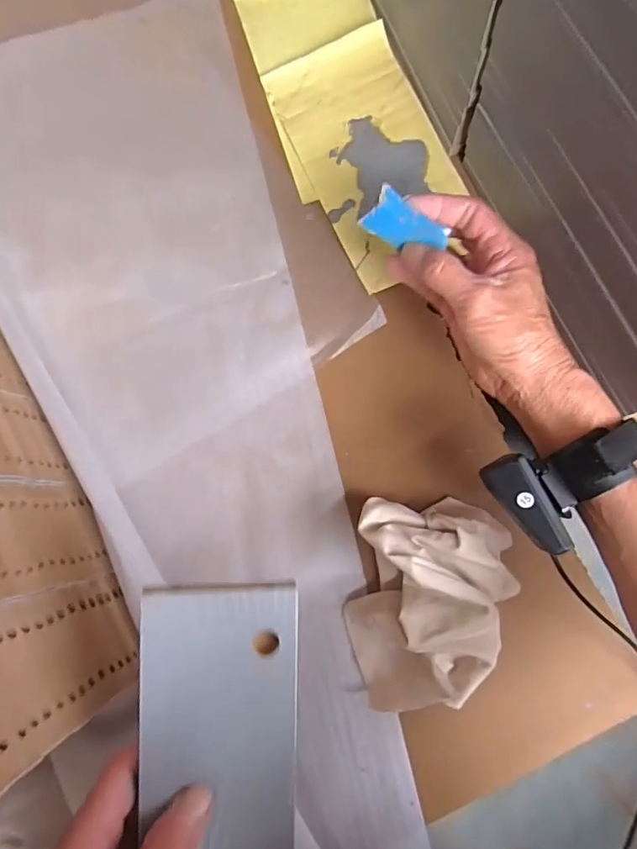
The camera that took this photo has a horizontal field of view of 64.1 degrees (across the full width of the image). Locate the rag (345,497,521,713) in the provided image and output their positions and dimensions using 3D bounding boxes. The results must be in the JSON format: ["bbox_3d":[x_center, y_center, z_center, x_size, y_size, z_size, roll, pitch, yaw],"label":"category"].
[{"bbox_3d":[0.086,0.140,0.387,0.121,0.064,0.162,8,82,6],"label":"rag"}]

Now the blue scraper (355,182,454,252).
[{"bbox_3d":[0.059,-0.131,0.341,0.057,0.012,0.028,29,105,-23],"label":"blue scraper"}]

